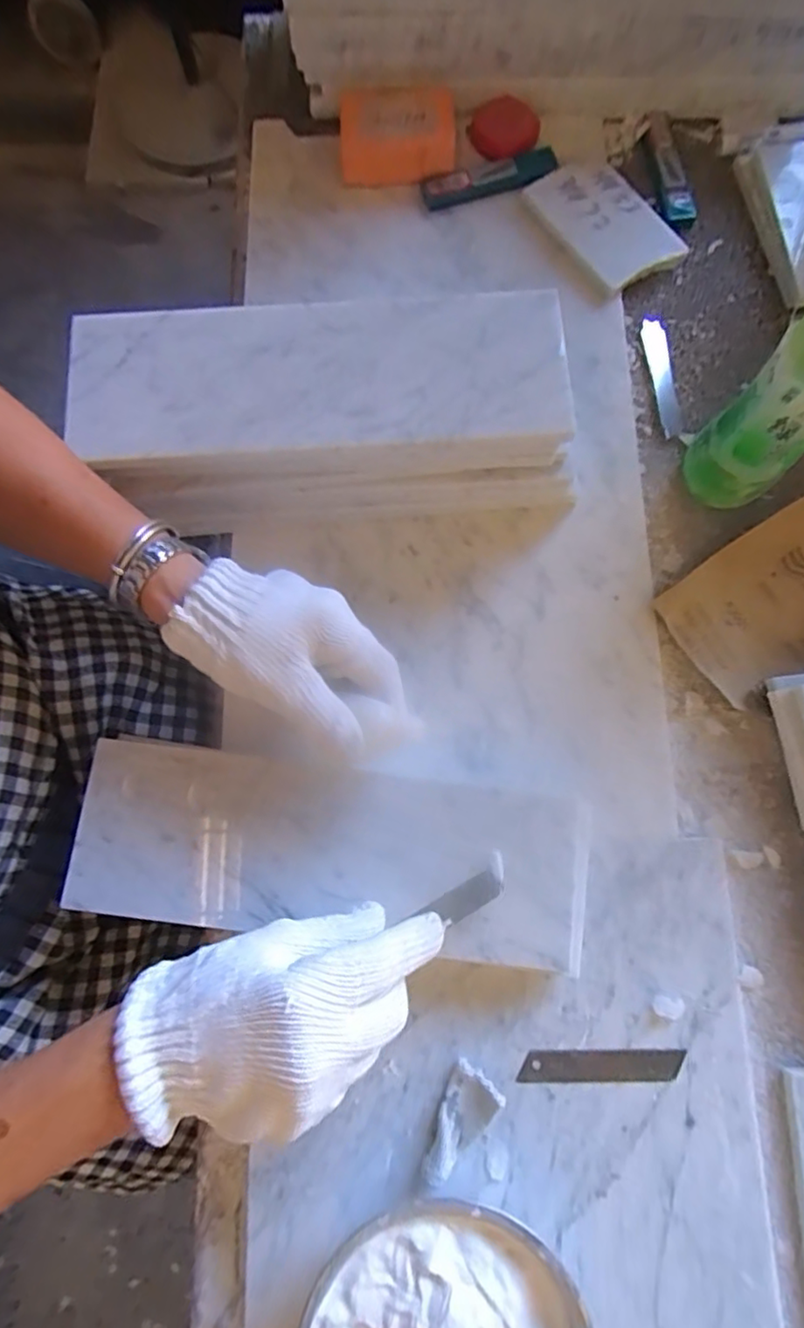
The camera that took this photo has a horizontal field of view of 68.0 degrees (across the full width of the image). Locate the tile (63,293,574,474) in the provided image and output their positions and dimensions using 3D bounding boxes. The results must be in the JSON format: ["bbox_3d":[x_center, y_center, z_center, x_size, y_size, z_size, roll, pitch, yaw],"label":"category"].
[{"bbox_3d":[-0.052,-0.175,0.371,0.297,0.026,0.106,-4,78,0],"label":"tile"}]

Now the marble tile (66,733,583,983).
[{"bbox_3d":[-0.043,0.113,0.359,0.304,0.013,0.101,7,78,2],"label":"marble tile"}]

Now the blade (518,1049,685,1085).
[{"bbox_3d":[0.120,0.242,0.358,0.097,0.004,0.018,0,78,0],"label":"blade"}]

